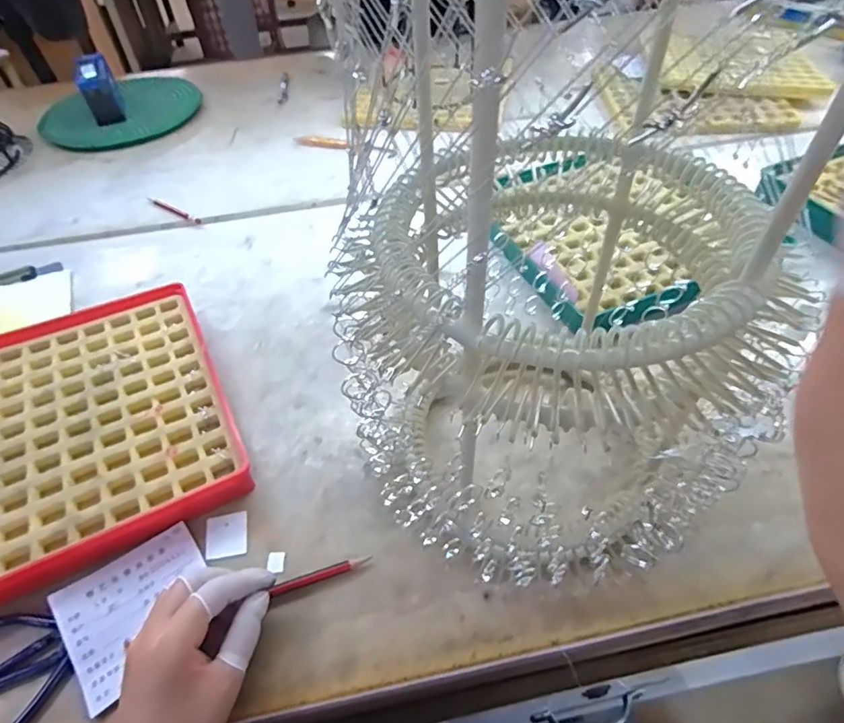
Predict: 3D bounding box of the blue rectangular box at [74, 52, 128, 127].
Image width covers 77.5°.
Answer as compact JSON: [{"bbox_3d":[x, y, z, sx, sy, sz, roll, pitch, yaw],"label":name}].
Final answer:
[{"bbox_3d":[-0.528,-0.447,0.861,0.052,0.076,0.105,-24,51,-17],"label":"blue rectangular box"}]

